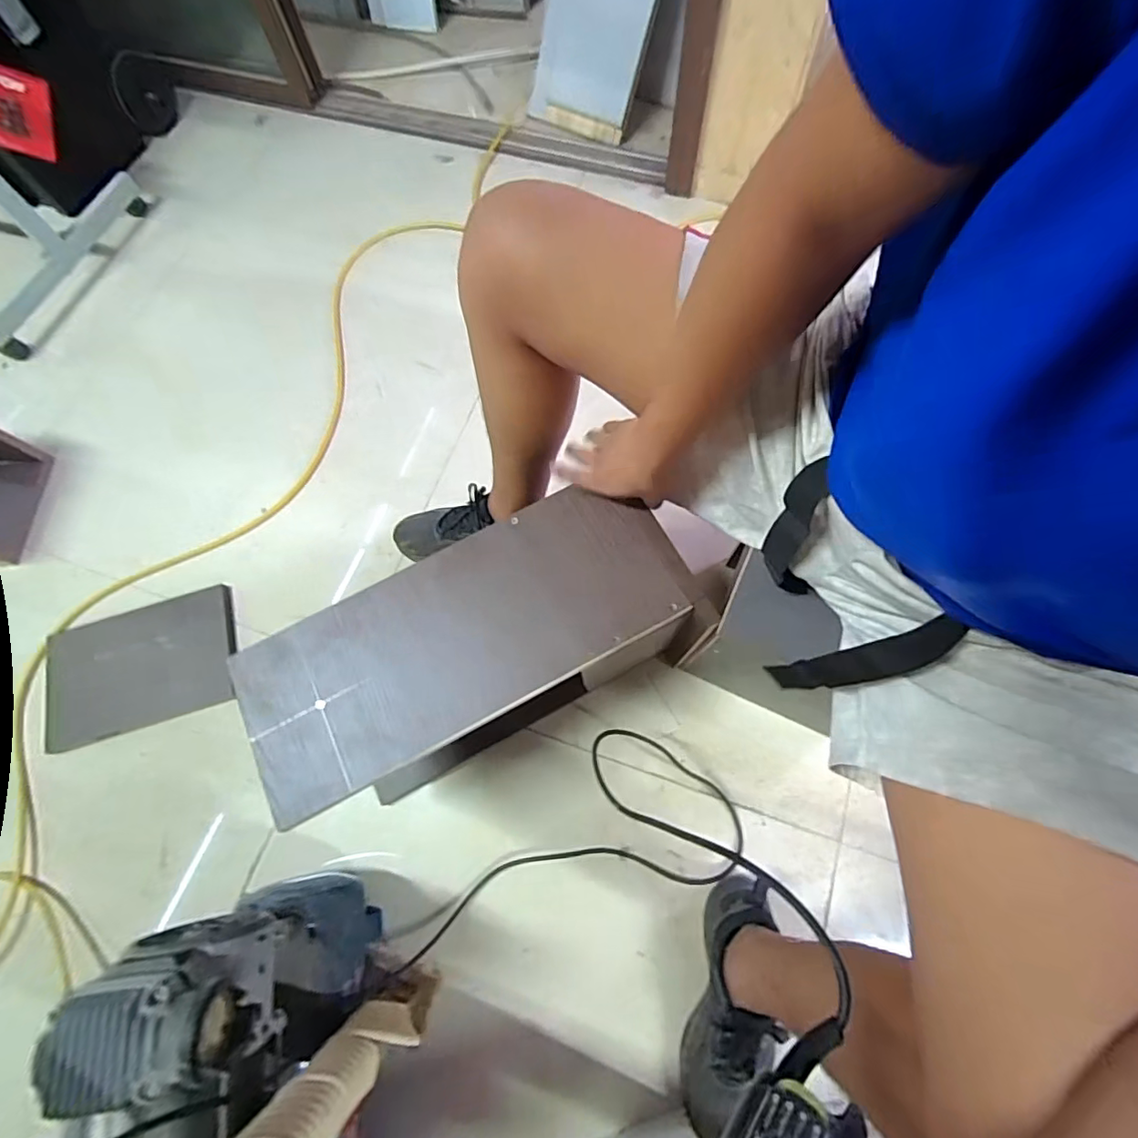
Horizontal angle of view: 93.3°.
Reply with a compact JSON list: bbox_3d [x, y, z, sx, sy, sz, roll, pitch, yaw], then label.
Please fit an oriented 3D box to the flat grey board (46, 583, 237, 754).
[{"bbox_3d":[-0.723,0.162,0.906,0.313,0.018,0.200,-17,71,-4],"label":"flat grey board"}]

